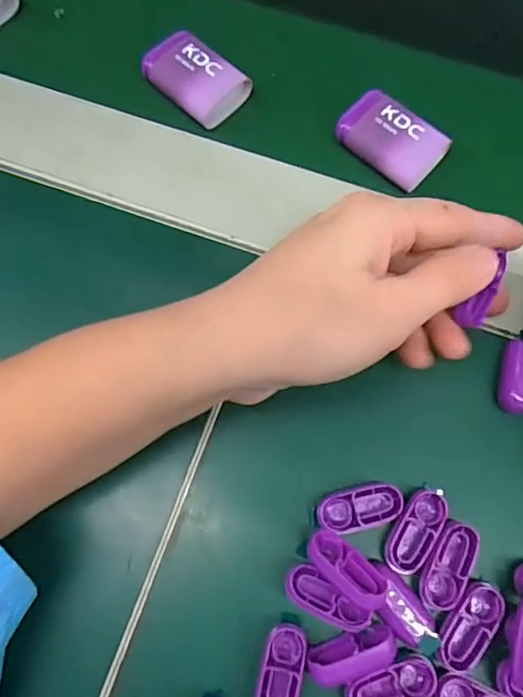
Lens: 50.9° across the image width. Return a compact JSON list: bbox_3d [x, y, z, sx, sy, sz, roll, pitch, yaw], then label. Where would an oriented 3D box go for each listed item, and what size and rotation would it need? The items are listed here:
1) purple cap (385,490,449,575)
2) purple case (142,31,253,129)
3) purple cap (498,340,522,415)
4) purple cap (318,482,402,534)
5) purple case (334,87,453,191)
[{"bbox_3d":[0.061,0.072,0.216,0.016,0.004,0.033,32,75,9],"label":"purple cap"},{"bbox_3d":[-0.035,-0.140,0.287,0.048,0.018,0.035,40,76,11],"label":"purple case"},{"bbox_3d":[0.110,0.012,0.235,0.014,0.013,0.030,8,73,2],"label":"purple cap"},{"bbox_3d":[0.039,0.063,0.217,0.034,0.004,0.015,-14,73,-5],"label":"purple cap"},{"bbox_3d":[0.065,-0.104,0.276,0.050,0.015,0.033,40,76,11],"label":"purple case"}]

